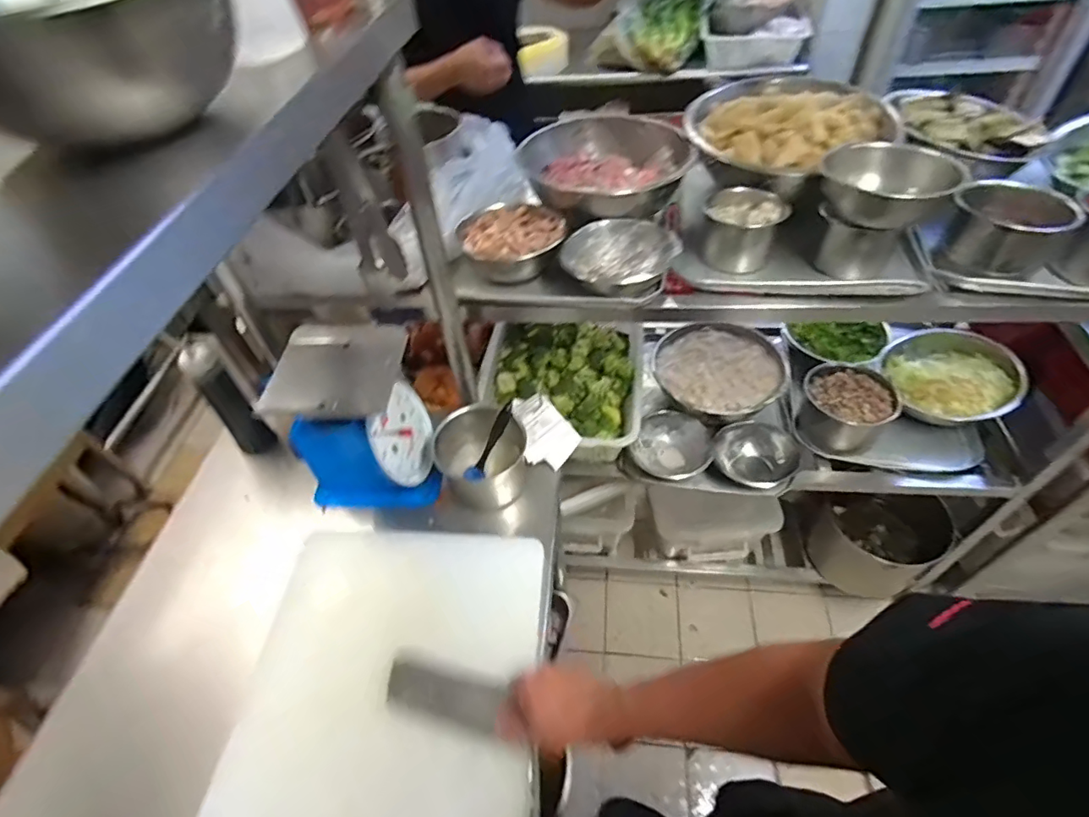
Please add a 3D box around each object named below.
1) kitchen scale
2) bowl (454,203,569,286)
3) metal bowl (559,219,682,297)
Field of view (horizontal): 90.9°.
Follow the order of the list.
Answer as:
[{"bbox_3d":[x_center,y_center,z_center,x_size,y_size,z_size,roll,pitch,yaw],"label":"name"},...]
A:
[{"bbox_3d":[-0.276,0.020,0.799,0.186,0.222,0.182,-10,51,-4],"label":"kitchen scale"},{"bbox_3d":[-0.049,-0.265,0.844,0.155,0.059,0.146,-2,51,3],"label":"bowl"},{"bbox_3d":[0.113,-0.217,0.812,0.162,0.077,0.162,-2,51,3],"label":"metal bowl"}]

